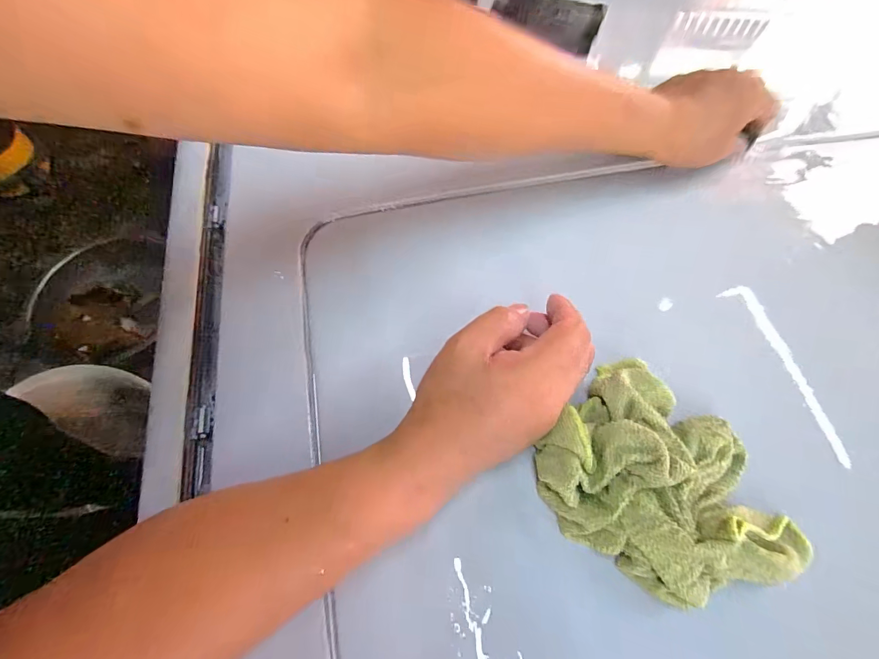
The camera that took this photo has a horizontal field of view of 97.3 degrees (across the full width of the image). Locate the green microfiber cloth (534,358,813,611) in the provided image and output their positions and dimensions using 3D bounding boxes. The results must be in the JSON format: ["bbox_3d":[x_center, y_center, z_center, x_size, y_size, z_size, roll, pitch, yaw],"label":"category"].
[{"bbox_3d":[0.155,0.100,0.240,0.163,0.046,0.122,31,69,12],"label":"green microfiber cloth"}]

